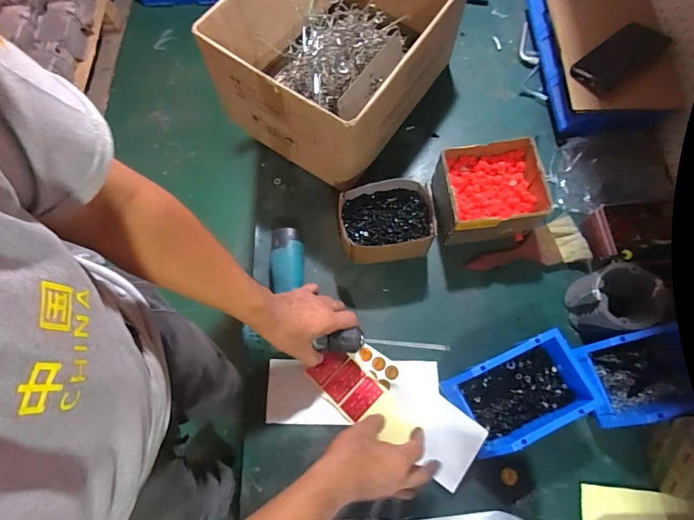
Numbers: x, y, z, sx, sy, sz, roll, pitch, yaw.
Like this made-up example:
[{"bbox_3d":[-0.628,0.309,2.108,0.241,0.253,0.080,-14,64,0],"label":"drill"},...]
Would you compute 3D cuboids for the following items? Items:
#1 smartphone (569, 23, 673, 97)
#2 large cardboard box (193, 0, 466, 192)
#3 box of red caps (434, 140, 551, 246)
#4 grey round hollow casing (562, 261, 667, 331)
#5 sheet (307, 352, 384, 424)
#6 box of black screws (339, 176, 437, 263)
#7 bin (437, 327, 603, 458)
[{"bbox_3d":[0.470,-0.350,0.692,0.169,0.014,0.081,-37,74,-11],"label":"smartphone"},{"bbox_3d":[-0.002,-0.368,0.705,0.292,0.210,0.385,32,75,11],"label":"large cardboard box"},{"bbox_3d":[0.227,-0.106,0.666,0.167,0.099,0.145,-7,71,0],"label":"box of red caps"},{"bbox_3d":[0.409,0.062,0.615,0.104,0.072,0.095,-1,71,2],"label":"grey round hollow casing"},{"bbox_3d":[-0.004,0.192,0.625,0.104,0.006,0.066,42,78,14],"label":"sheet"},{"bbox_3d":[0.063,-0.058,0.667,0.150,0.090,0.112,-7,71,0],"label":"box of black screws"},{"bbox_3d":[0.248,0.191,0.582,0.193,0.073,0.122,-26,72,-6],"label":"bin"}]

